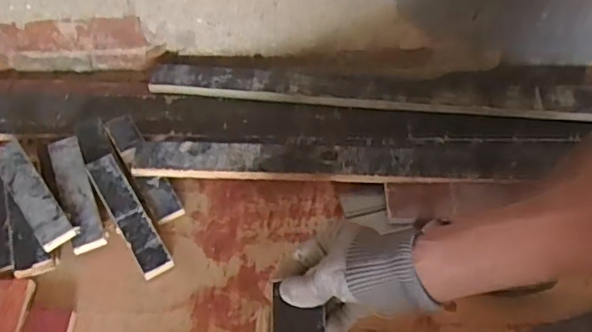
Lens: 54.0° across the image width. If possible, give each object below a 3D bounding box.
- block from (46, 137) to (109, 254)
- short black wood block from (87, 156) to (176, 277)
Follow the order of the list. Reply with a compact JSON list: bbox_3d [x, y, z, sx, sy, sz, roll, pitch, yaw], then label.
[{"bbox_3d":[-0.257,0.025,0.674,0.038,0.018,0.165,-20,50,-14],"label":"block"},{"bbox_3d":[-0.189,0.052,0.651,0.035,0.009,0.162,-31,64,-14],"label":"short black wood block"}]

